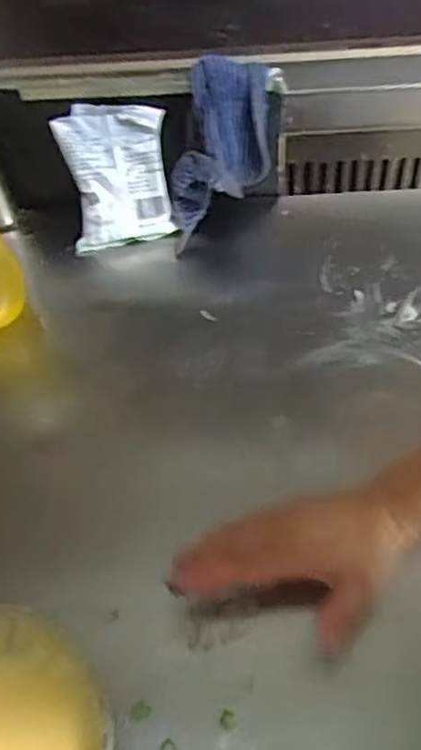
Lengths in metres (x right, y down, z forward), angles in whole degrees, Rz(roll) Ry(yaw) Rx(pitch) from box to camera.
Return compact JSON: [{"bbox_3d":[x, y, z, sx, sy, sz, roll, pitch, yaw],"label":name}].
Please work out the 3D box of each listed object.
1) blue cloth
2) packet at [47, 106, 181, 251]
[{"bbox_3d":[0.014,-0.233,0.708,0.105,0.166,0.085,5,52,7],"label":"blue cloth"},{"bbox_3d":[-0.101,-0.210,0.724,0.112,0.145,0.020,-6,19,9],"label":"packet"}]

